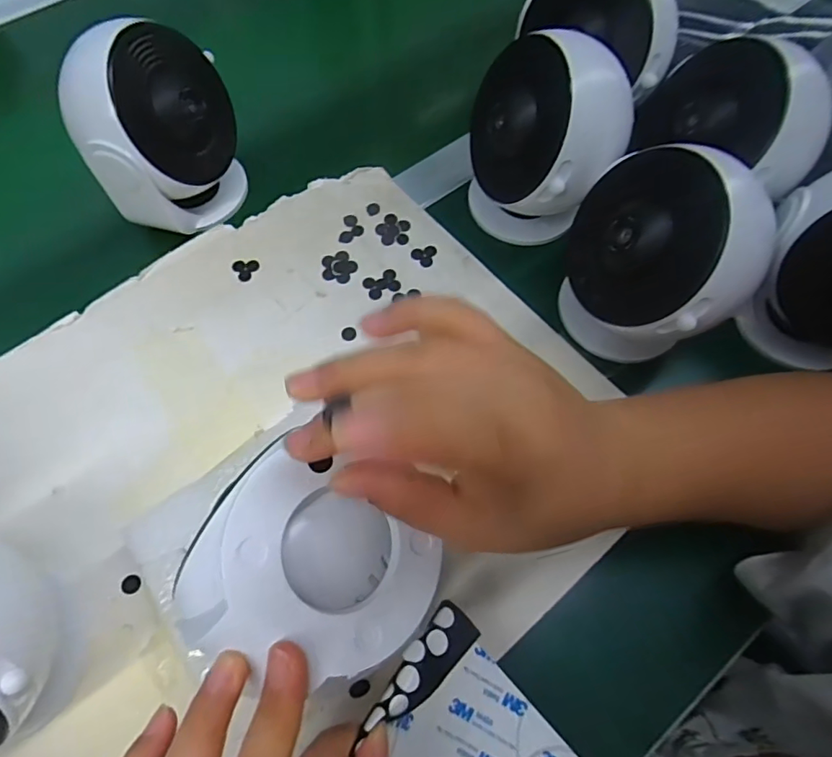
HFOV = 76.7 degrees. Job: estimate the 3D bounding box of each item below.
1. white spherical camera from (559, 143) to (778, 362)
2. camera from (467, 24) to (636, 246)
[{"bbox_3d":[0.138,-0.071,0.310,0.083,0.108,0.104,-26,69,-12],"label":"white spherical camera"},{"bbox_3d":[0.084,-0.150,0.355,0.098,0.122,0.085,9,66,3],"label":"camera"}]

